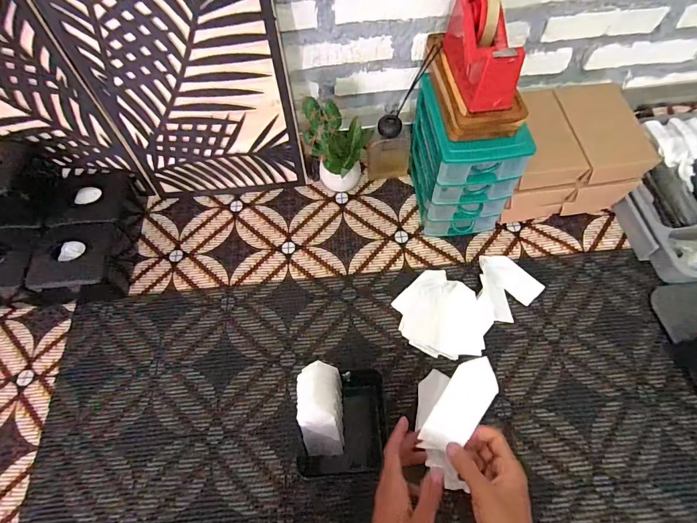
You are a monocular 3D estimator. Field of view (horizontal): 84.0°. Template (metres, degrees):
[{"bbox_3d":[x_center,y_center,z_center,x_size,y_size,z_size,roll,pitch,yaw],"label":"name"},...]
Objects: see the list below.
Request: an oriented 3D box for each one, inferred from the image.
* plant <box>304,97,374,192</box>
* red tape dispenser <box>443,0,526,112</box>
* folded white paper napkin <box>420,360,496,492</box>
[{"bbox_3d":[-0.018,-0.215,0.715,0.088,0.191,0.093,30,67,19],"label":"plant"},{"bbox_3d":[0.179,-0.296,0.521,0.064,0.100,0.160,-10,62,-3],"label":"red tape dispenser"},{"bbox_3d":[0.121,0.158,0.419,0.046,0.004,0.116,34,103,20],"label":"folded white paper napkin"}]

